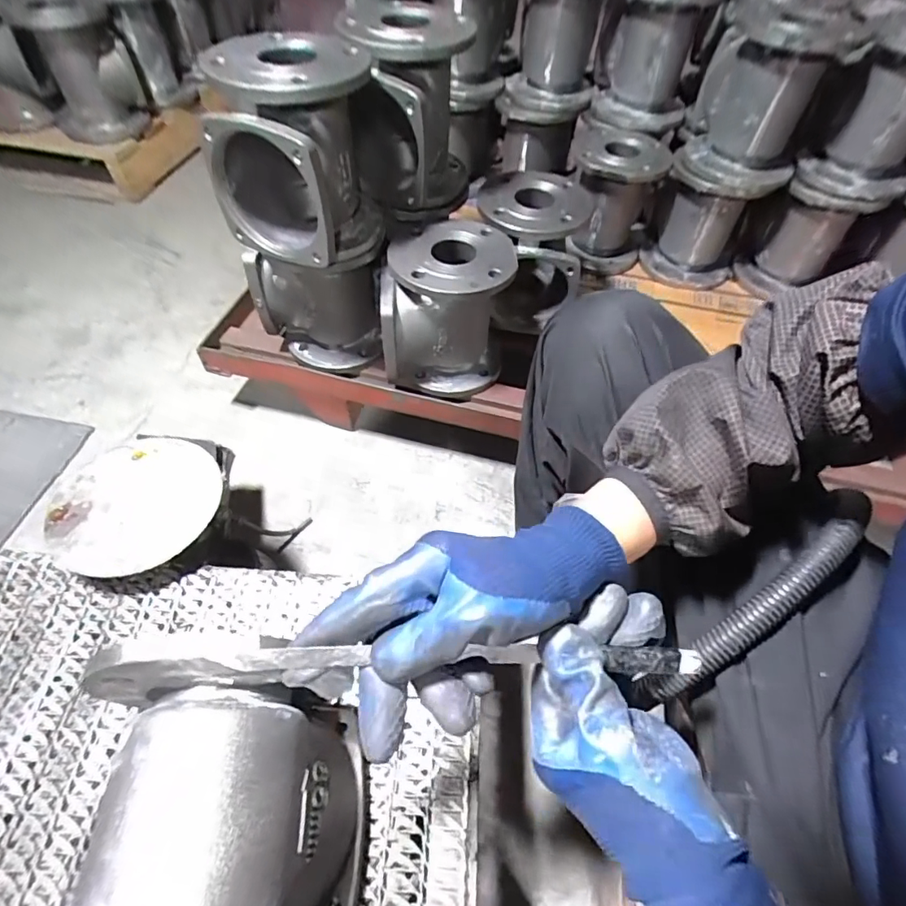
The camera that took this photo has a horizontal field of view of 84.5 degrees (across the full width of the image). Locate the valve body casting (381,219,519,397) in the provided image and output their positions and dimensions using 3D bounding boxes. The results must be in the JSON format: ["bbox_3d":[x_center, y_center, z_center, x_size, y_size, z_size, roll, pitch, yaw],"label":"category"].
[{"bbox_3d":[-0.009,-0.220,0.774,0.183,0.202,0.177,2,53,-1],"label":"valve body casting"}]

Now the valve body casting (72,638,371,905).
[{"bbox_3d":[-0.144,0.236,0.318,0.153,0.168,0.202,-3,53,-4],"label":"valve body casting"}]

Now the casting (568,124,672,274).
[{"bbox_3d":[0.311,-0.498,0.985,0.176,0.219,0.186,9,53,5],"label":"casting"}]

